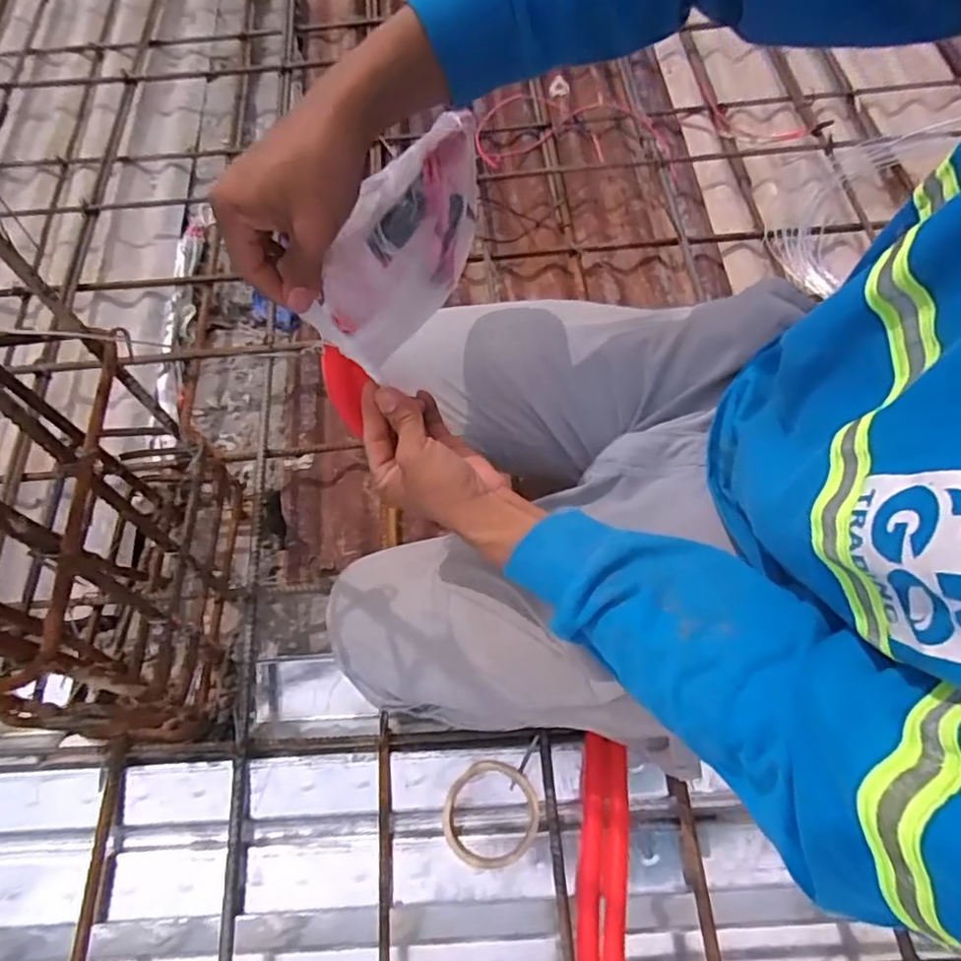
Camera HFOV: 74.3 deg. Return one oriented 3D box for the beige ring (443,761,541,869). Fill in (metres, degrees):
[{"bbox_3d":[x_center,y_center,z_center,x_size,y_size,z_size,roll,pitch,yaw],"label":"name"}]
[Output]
[{"bbox_3d":[0.011,0.315,0.601,0.090,0.013,0.088,0,62,0],"label":"beige ring"}]

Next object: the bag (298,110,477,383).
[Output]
[{"bbox_3d":[-0.055,-0.163,0.432,0.067,0.077,0.168,30,95,15],"label":"bag"}]

